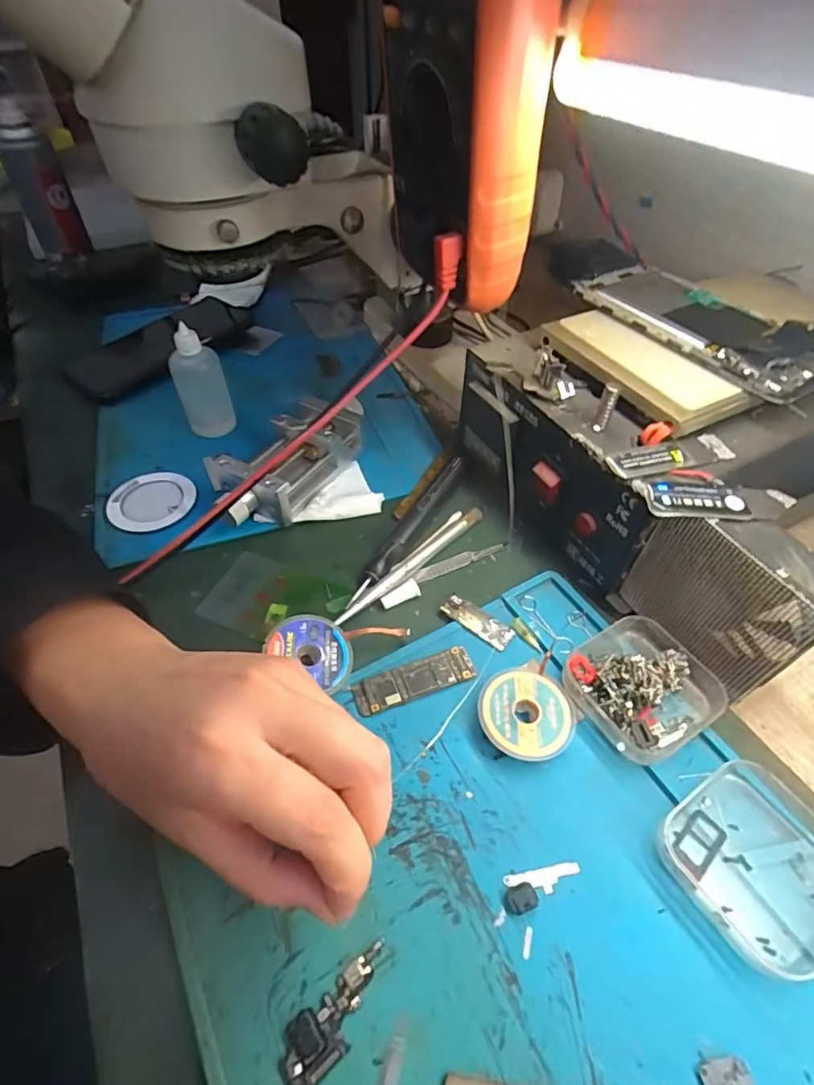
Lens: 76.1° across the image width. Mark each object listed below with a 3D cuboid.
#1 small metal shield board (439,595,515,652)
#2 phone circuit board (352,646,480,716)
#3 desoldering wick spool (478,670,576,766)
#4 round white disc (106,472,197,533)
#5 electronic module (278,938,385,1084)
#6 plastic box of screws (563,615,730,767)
[{"bbox_3d":[0.040,0.045,0.298,0.043,0.004,0.015,32,57,26],"label":"small metal shield board"},{"bbox_3d":[0.004,0.072,0.273,0.064,0.005,0.019,-17,50,-12],"label":"phone circuit board"},{"bbox_3d":[0.058,0.085,0.256,0.044,0.012,0.044,-1,49,1],"label":"desoldering wick spool"},{"bbox_3d":[-0.177,-0.029,0.362,0.054,0.007,0.053,-1,49,1],"label":"round white disc"},{"bbox_3d":[-0.024,0.171,0.188,0.047,0.004,0.019,-33,55,-24],"label":"electronic module"},{"bbox_3d":[0.117,0.071,0.260,0.063,0.021,0.061,-25,52,-18],"label":"plastic box of screws"}]

